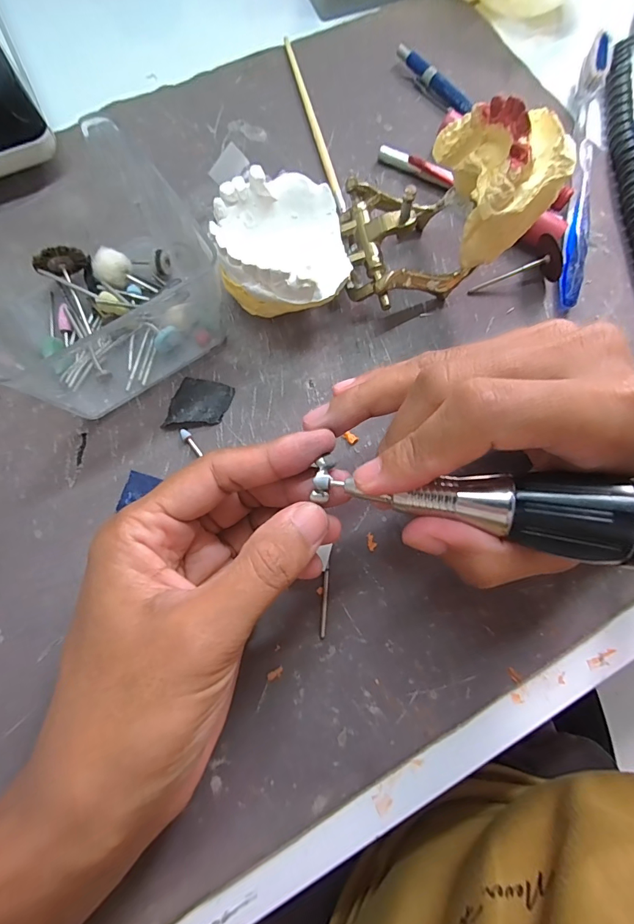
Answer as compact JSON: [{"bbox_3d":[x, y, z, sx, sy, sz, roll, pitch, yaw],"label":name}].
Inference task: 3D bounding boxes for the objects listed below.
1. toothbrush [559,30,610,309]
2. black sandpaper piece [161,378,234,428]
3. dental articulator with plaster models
[{"bbox_3d":[0.157,-0.174,0.243,0.011,0.023,0.180,12,76,2],"label":"toothbrush"},{"bbox_3d":[-0.060,-0.029,0.208,0.029,0.006,0.026,12,76,2],"label":"black sandpaper piece"},{"bbox_3d":[0.025,-0.117,0.197,0.145,0.076,0.073,-18,77,-6],"label":"dental articulator with plaster models"}]

